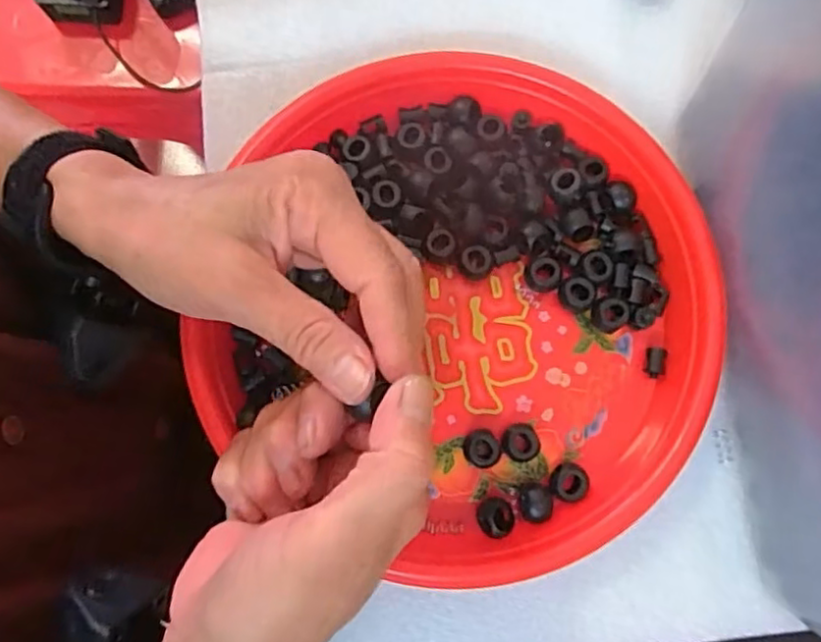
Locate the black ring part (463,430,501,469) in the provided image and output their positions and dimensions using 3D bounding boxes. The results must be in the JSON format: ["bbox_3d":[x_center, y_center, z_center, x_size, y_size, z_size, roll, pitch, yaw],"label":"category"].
[{"bbox_3d":[0.033,0.059,0.307,0.017,0.011,0.017,0,82,0],"label":"black ring part"}]

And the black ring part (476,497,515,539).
[{"bbox_3d":[0.039,0.089,0.300,0.017,0.015,0.017,0,82,0],"label":"black ring part"}]

